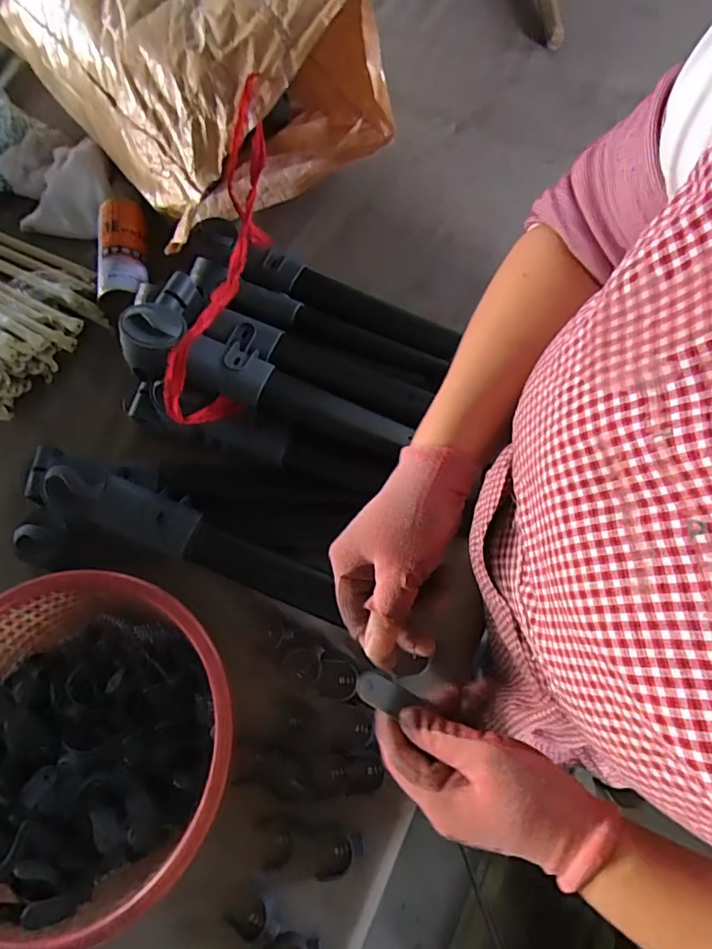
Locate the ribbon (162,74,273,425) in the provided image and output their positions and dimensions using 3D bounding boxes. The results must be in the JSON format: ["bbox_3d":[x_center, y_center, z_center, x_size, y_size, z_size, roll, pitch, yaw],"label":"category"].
[{"bbox_3d":[-0.156,-0.249,0.595,0.082,0.159,0.401,2,71,3],"label":"ribbon"}]

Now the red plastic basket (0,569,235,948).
[{"bbox_3d":[-0.262,0.252,0.486,0.290,0.091,0.291,-1,70,2],"label":"red plastic basket"}]

